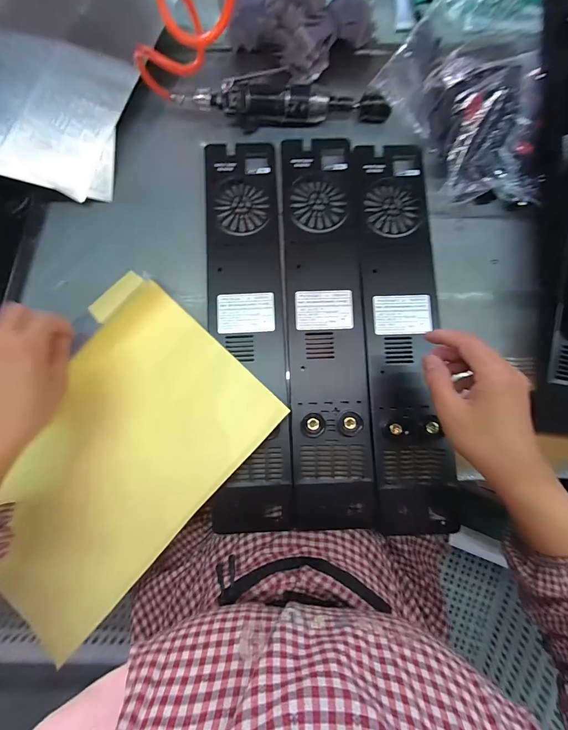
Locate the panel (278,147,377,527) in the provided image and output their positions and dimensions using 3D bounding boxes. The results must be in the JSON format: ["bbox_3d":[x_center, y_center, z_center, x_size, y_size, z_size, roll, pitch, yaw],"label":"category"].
[{"bbox_3d":[0.051,-0.051,0.416,0.094,0.012,0.496,-2,82,1],"label":"panel"}]

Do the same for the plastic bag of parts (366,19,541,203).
[{"bbox_3d":[0.228,-0.357,0.428,0.202,0.067,0.315,-10,82,-1],"label":"plastic bag of parts"}]

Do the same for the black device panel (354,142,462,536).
[{"bbox_3d":[0.155,-0.050,0.418,0.103,0.008,0.492,-3,82,1],"label":"black device panel"}]

